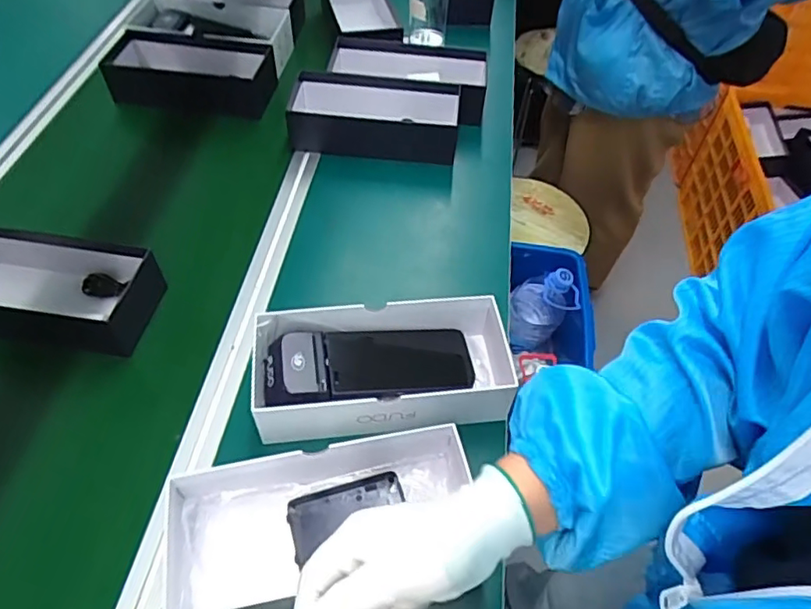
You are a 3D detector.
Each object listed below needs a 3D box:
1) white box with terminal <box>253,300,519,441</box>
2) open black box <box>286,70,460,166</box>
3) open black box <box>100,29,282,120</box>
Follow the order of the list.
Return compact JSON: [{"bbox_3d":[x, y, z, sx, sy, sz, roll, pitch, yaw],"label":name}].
[{"bbox_3d":[-0.020,0.071,0.639,0.274,0.083,0.130,-4,51,-6],"label":"white box with terminal"},{"bbox_3d":[-0.055,-0.291,0.916,0.266,0.091,0.118,7,51,3],"label":"open black box"},{"bbox_3d":[-0.361,-0.389,0.988,0.254,0.088,0.104,5,51,2],"label":"open black box"}]

